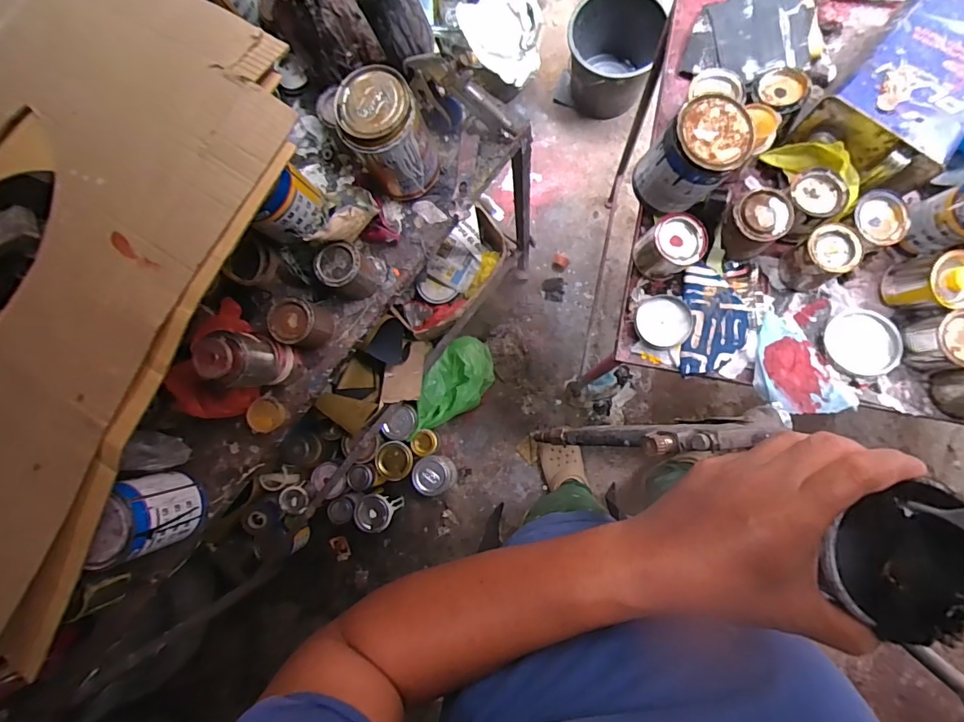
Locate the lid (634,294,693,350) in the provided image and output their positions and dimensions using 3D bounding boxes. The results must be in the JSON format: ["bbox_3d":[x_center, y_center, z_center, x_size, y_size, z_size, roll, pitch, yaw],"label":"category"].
[{"bbox_3d":[0.263,-0.056,0.675,0.076,0.012,0.077,-1,86,8],"label":"lid"}]

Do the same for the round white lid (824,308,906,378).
[{"bbox_3d":[0.528,-0.026,0.645,0.087,0.014,0.089,-1,86,8],"label":"round white lid"}]

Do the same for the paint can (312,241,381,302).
[{"bbox_3d":[-0.197,-0.131,0.683,0.070,0.073,0.068,-1,86,8],"label":"paint can"}]

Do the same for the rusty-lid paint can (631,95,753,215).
[{"bbox_3d":[0.281,-0.273,0.624,0.121,0.115,0.107,-36,82,4],"label":"rusty-lid paint can"}]

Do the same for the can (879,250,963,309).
[{"bbox_3d":[0.600,-0.104,0.623,0.078,0.063,0.076,-1,86,8],"label":"can"}]

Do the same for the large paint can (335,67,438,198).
[{"bbox_3d":[-0.130,-0.316,0.658,0.108,0.141,0.117,-20,83,6],"label":"large paint can"}]

